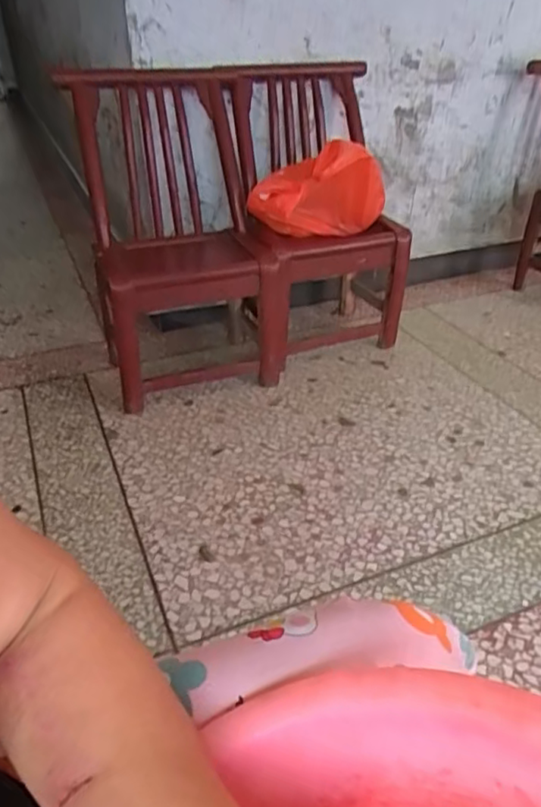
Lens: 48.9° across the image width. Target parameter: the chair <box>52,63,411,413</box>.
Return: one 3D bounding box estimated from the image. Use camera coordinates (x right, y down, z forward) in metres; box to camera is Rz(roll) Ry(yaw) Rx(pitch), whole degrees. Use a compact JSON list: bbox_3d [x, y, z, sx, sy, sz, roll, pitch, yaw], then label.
[{"bbox_3d":[-0.037,-0.425,1.475,0.812,0.690,0.335,-15,36,-24],"label":"chair"}]

